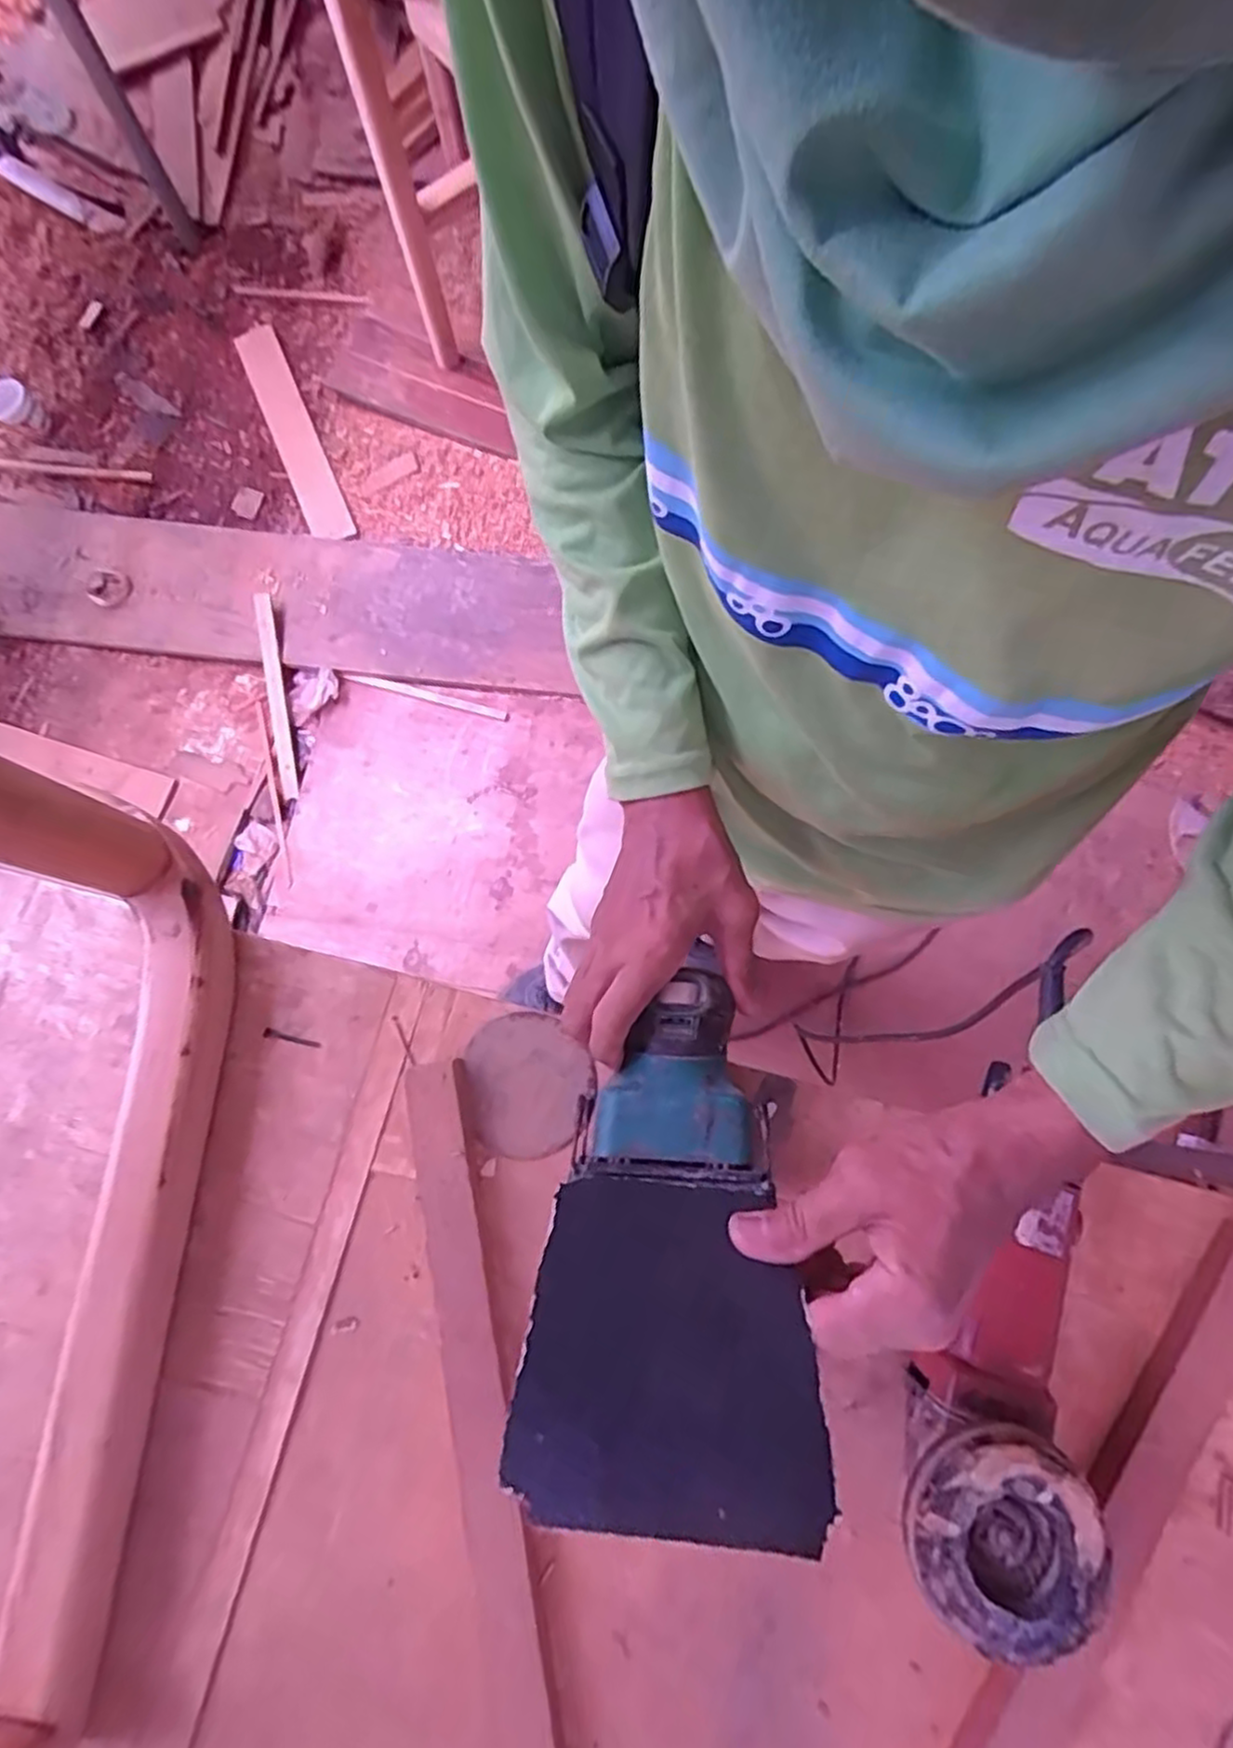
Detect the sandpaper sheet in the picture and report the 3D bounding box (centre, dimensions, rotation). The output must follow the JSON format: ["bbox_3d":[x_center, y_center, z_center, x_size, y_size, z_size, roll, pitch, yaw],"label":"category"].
[{"bbox_3d":[0.022,0.185,0.300,0.111,0.147,0.007,6,111,3],"label":"sandpaper sheet"}]

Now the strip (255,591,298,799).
[{"bbox_3d":[-0.729,-0.384,1.556,0.040,0.020,0.439,-7,91,-1],"label":"strip"}]

